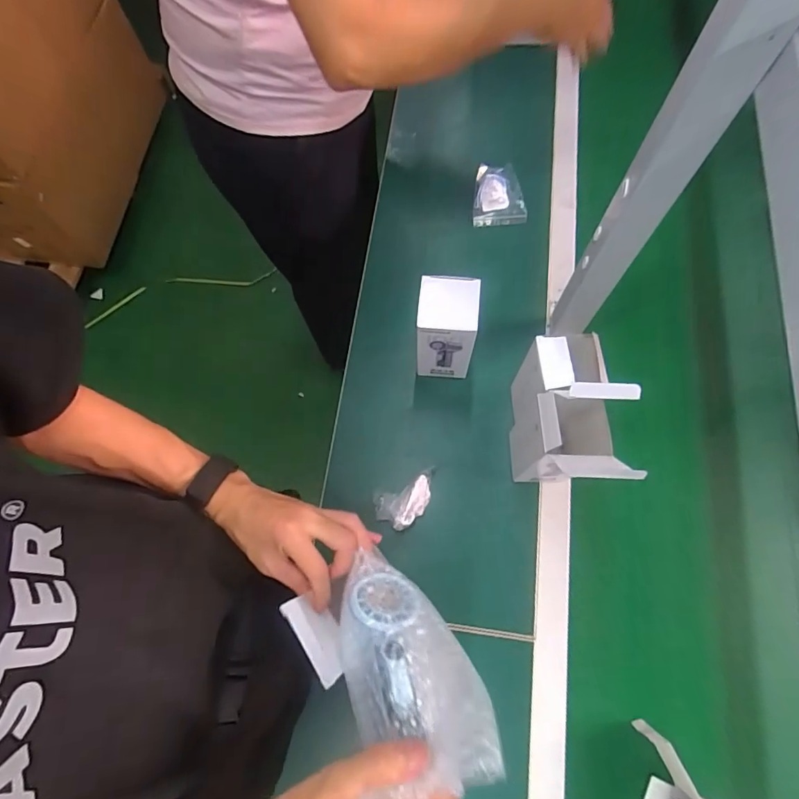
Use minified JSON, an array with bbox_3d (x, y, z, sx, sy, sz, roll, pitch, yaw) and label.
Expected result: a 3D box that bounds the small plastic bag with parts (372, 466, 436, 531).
[{"bbox_3d":[0.012,0.137,0.638,0.090,0.036,0.058,-24,73,-7],"label":"small plastic bag with parts"}]

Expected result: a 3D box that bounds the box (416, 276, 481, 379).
[{"bbox_3d":[0.061,-0.092,0.645,0.074,0.159,0.069,2,72,1],"label":"box"}]

